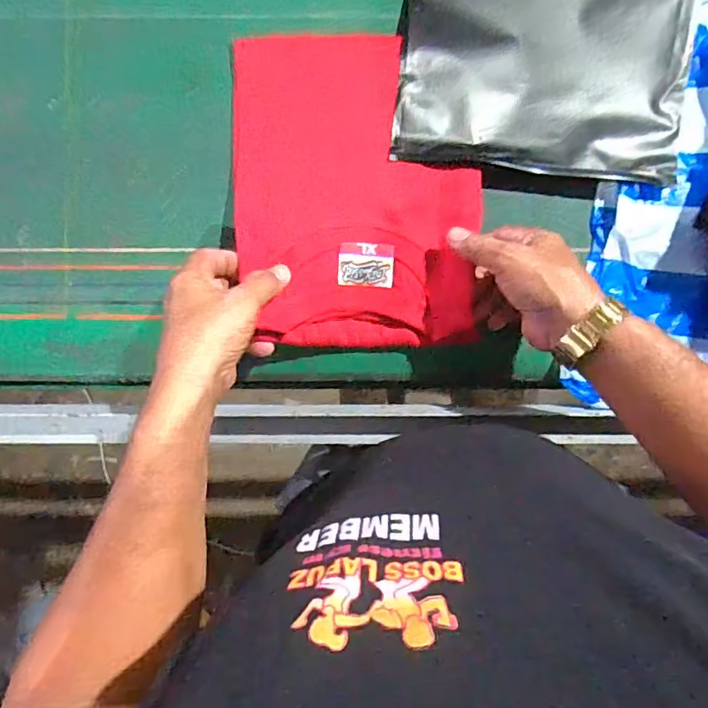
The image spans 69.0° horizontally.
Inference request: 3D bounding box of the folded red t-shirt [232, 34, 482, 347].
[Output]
[{"bbox_3d":[-0.001,-0.151,0.464,0.211,0.030,0.283,-1,90,3],"label":"folded red t-shirt"}]

